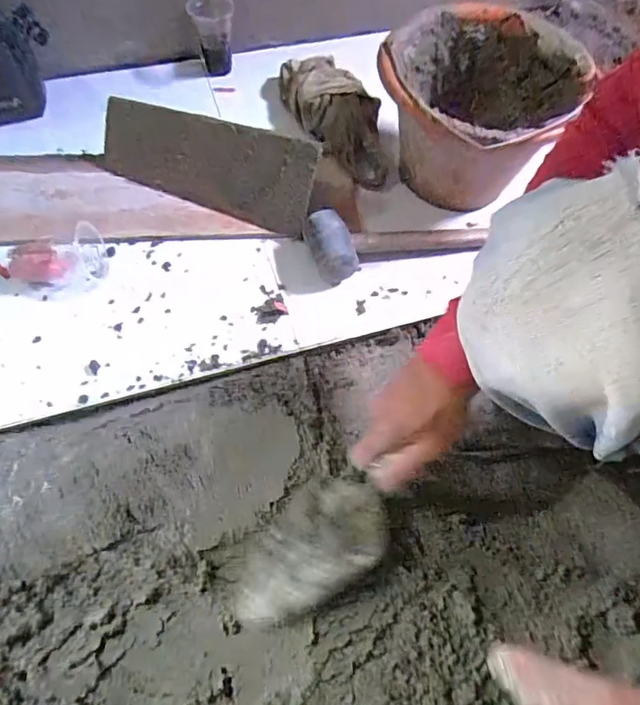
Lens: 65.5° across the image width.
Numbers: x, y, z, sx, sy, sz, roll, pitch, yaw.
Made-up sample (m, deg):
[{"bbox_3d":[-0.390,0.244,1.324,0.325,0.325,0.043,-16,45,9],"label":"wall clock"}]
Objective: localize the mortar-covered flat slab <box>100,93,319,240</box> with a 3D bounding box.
[{"bbox_3d":[-0.151,-0.245,0.641,0.288,0.111,0.018,18,29,9],"label":"mortar-covered flat slab"}]

